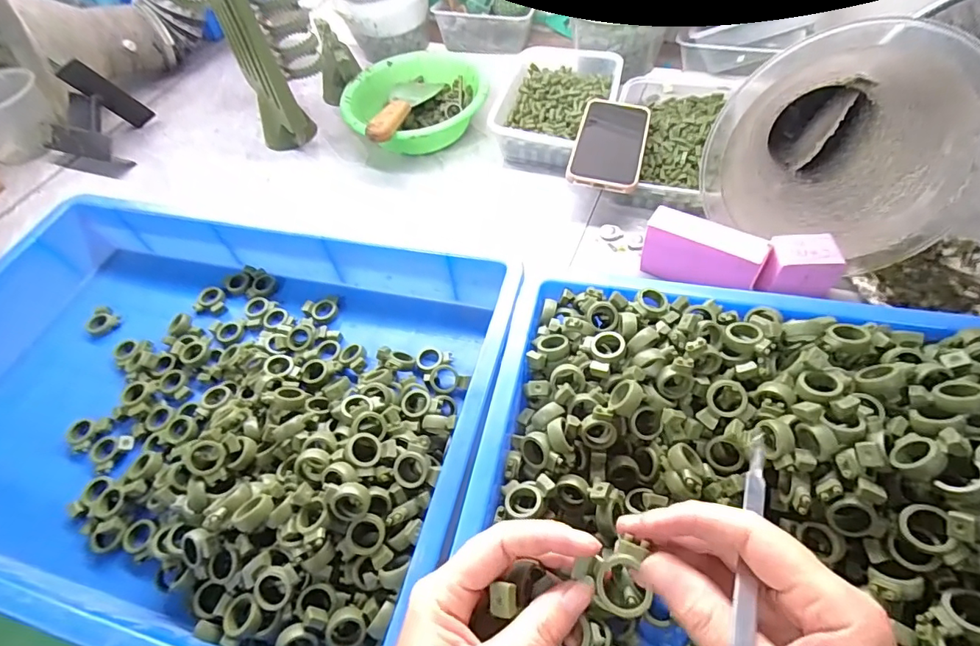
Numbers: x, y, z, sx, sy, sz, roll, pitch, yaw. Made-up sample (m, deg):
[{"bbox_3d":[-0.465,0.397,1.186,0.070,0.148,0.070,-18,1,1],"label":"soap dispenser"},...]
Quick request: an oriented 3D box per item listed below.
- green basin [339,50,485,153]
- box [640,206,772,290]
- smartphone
[{"bbox_3d":[-0.104,-0.304,0.701,0.189,0.065,0.204,-4,55,5],"label":"green basin"},{"bbox_3d":[0.211,-0.068,0.489,0.111,0.058,0.043,30,64,25],"label":"box"},{"bbox_3d":[0.145,-0.219,0.582,0.078,0.018,0.177,13,55,9],"label":"smartphone"}]

